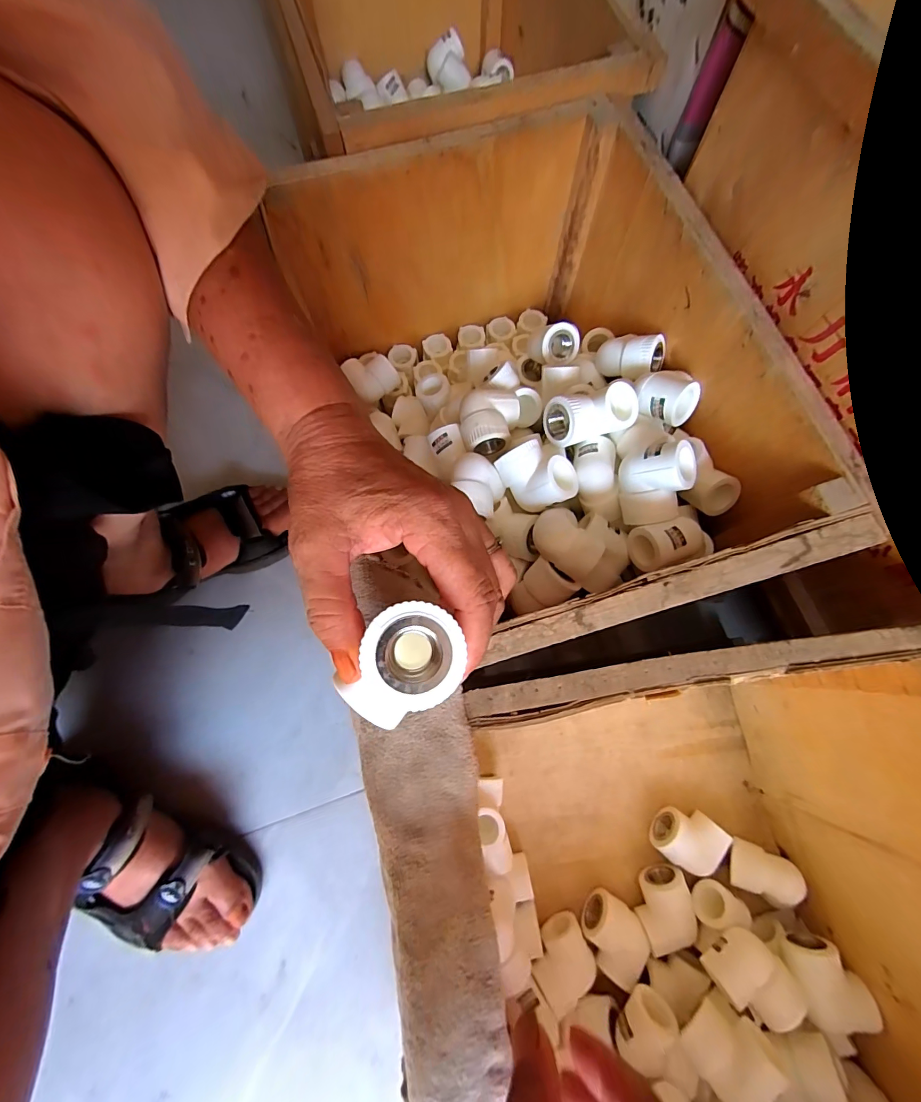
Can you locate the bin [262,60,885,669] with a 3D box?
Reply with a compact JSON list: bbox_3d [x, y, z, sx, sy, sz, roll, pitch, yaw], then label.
[{"bbox_3d":[0.054,-0.142,0.396,0.305,0.212,0.426,-17,76,-4],"label":"bin"}]

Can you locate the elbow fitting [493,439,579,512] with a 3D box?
[{"bbox_3d":[0.065,-0.061,0.343,0.047,0.038,0.056,-30,77,-7],"label":"elbow fitting"}]

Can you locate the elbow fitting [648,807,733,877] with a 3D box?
[{"bbox_3d":[0.217,0.276,0.403,0.057,0.035,0.049,31,78,8],"label":"elbow fitting"}]

